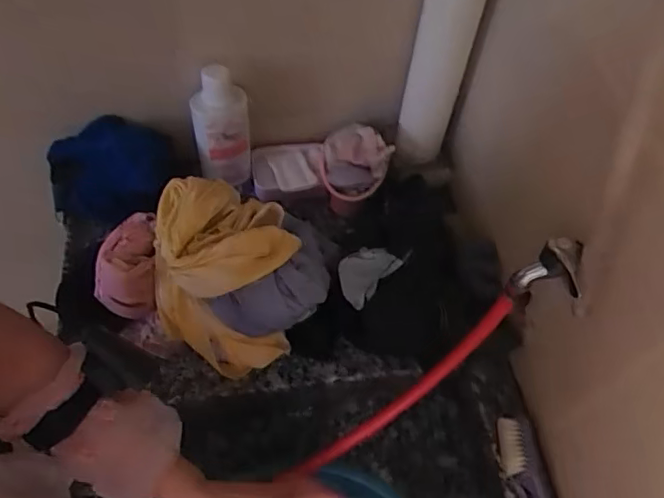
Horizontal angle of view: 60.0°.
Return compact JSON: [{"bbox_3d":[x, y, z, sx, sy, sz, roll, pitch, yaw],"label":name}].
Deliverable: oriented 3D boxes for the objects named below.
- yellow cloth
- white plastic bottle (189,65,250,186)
[{"bbox_3d":[-0.133,0.035,0.702,0.167,0.163,0.167,7,56,1],"label":"yellow cloth"},{"bbox_3d":[-0.161,-0.174,0.842,0.076,0.195,0.062,-9,57,-10],"label":"white plastic bottle"}]

